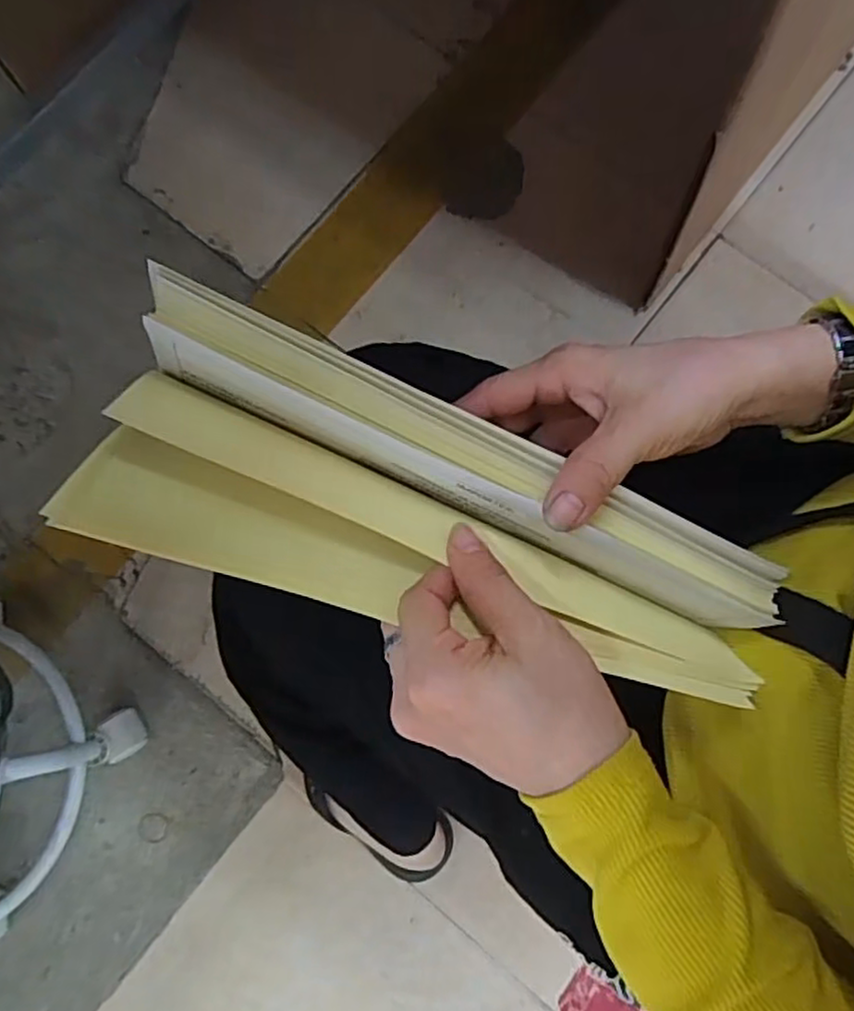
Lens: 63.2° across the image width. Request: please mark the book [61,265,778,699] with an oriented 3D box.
[{"bbox_3d":[0.015,0.009,0.296,0.296,0.056,0.095,19,74,-9],"label":"book"}]

